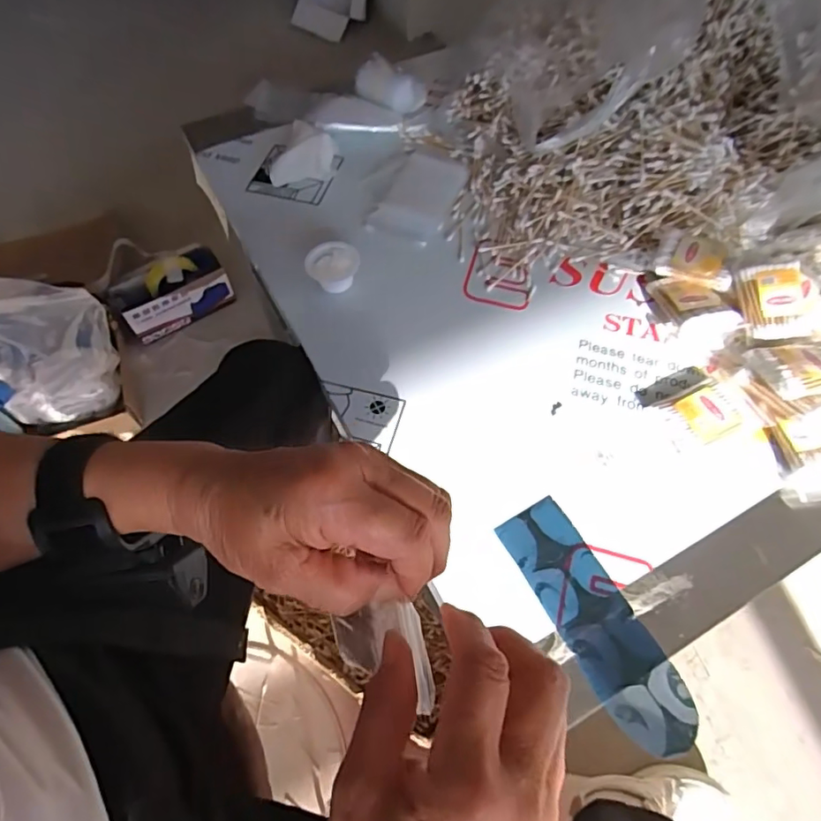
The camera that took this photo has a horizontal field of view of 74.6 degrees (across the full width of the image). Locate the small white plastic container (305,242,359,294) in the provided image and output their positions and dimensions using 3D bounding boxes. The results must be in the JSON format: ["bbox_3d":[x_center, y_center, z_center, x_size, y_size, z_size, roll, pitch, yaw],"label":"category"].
[{"bbox_3d":[-0.083,-0.148,0.574,0.052,0.038,0.048,3,59,0],"label":"small white plastic container"}]

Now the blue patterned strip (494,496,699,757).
[{"bbox_3d":[0.143,0.162,0.417,0.059,0.004,0.191,-25,65,-15],"label":"blue patterned strip"}]

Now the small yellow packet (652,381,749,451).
[{"bbox_3d":[0.266,0.005,0.488,0.074,0.016,0.049,-17,62,-12],"label":"small yellow packet"}]

